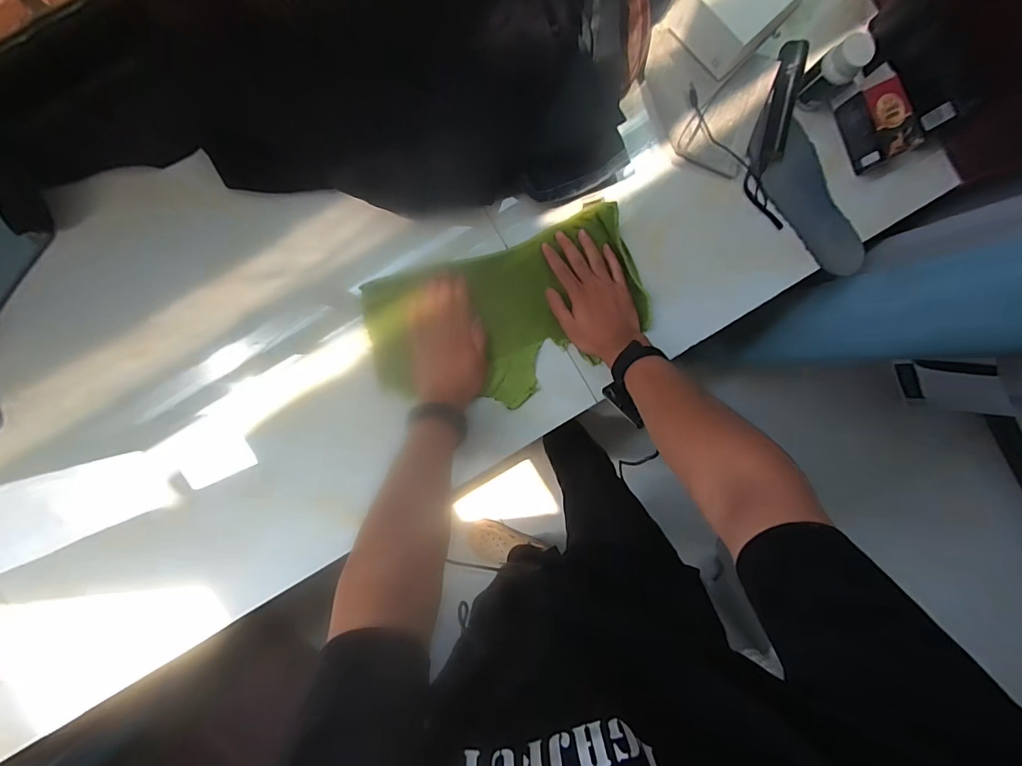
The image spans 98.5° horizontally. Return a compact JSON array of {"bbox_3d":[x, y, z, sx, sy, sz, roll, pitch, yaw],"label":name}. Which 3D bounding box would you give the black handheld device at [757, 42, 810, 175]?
[{"bbox_3d":[0.353,-0.362,0.573,0.034,0.018,0.150,9,91,-3],"label":"black handheld device"}]

